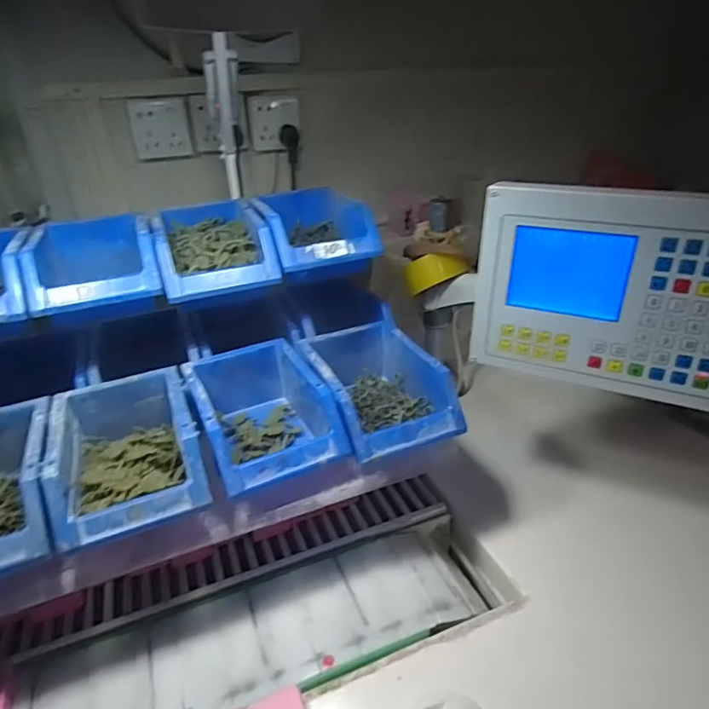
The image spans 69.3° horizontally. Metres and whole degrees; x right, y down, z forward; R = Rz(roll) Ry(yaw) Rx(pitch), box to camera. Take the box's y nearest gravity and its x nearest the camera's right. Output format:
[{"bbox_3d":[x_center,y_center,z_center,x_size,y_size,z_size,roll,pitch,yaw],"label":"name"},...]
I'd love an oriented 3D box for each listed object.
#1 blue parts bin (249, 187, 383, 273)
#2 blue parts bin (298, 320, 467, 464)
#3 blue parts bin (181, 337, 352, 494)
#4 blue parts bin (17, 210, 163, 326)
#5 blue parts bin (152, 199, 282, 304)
[{"bbox_3d":[-0.057,-0.157,0.647,0.123,0.071,0.170,-14,30,-19],"label":"blue parts bin"},{"bbox_3d":[0.023,0.038,0.564,0.121,0.070,0.176,-14,30,-19],"label":"blue parts bin"},{"bbox_3d":[-0.097,0.061,0.537,0.119,0.079,0.176,-16,31,-22],"label":"blue parts bin"},{"bbox_3d":[-0.285,-0.103,0.565,0.122,0.066,0.175,-14,30,-18],"label":"blue parts bin"},{"bbox_3d":[-0.173,-0.132,0.625,0.123,0.076,0.181,-13,30,-17],"label":"blue parts bin"}]

